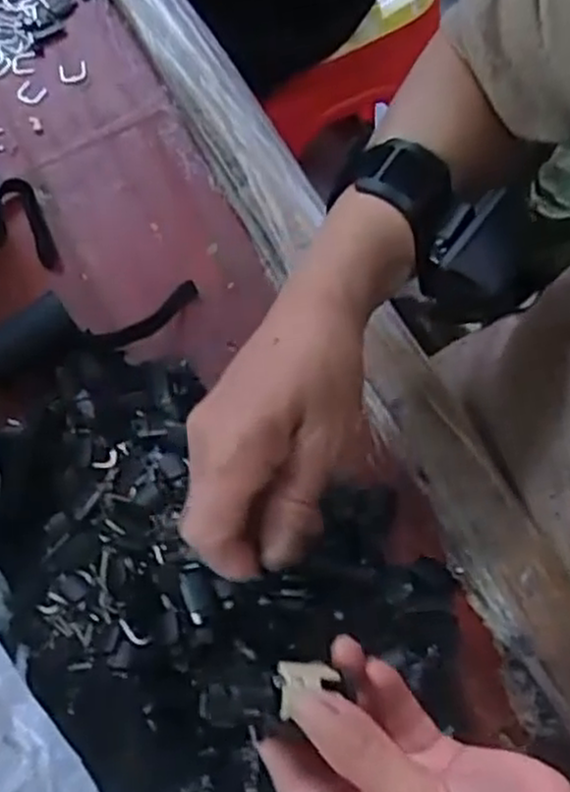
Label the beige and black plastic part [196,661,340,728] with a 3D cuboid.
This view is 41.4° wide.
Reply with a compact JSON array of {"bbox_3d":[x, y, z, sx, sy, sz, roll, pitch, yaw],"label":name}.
[{"bbox_3d":[-0.006,0.106,0.270,0.049,0.009,0.017,-16,64,-7],"label":"beige and black plastic part"}]

